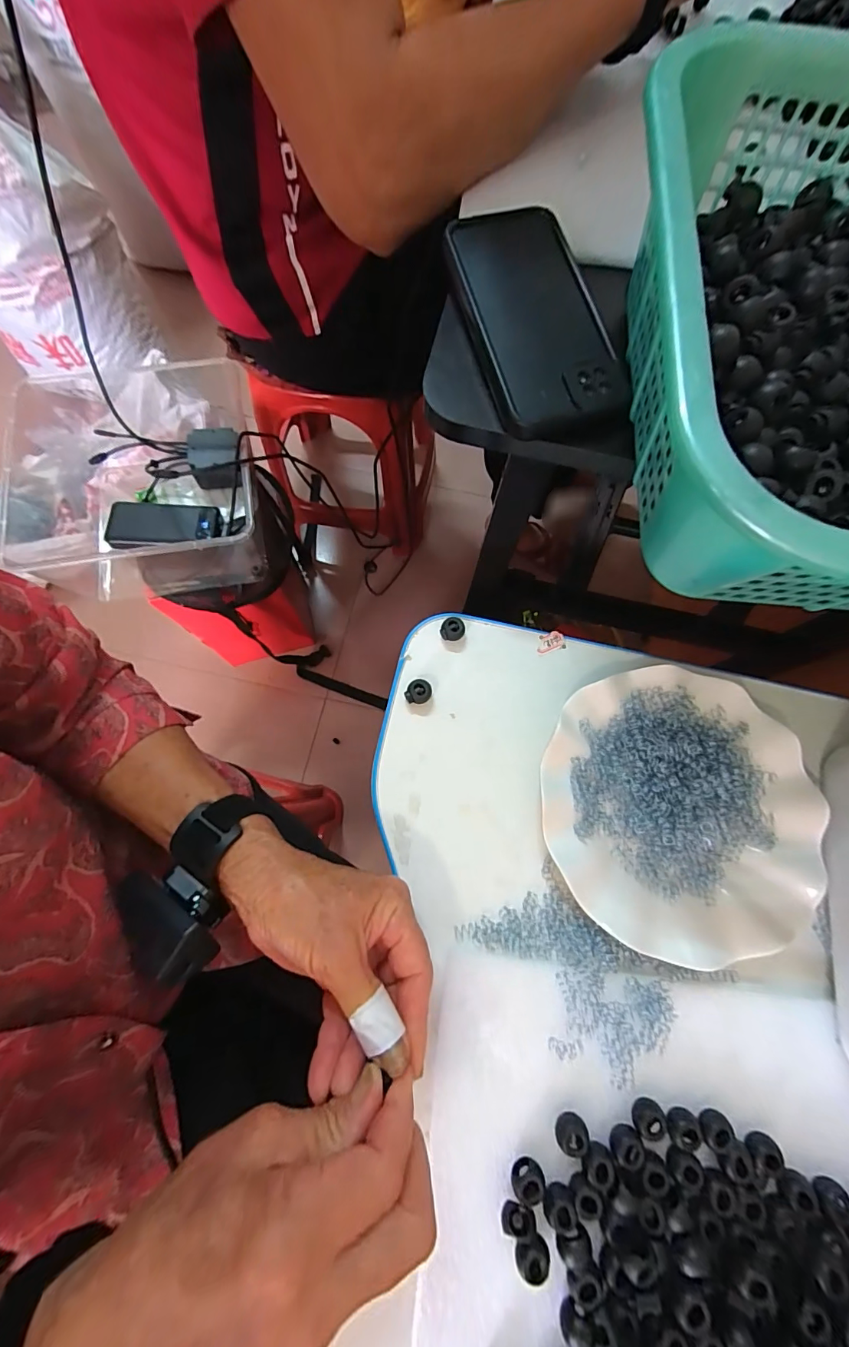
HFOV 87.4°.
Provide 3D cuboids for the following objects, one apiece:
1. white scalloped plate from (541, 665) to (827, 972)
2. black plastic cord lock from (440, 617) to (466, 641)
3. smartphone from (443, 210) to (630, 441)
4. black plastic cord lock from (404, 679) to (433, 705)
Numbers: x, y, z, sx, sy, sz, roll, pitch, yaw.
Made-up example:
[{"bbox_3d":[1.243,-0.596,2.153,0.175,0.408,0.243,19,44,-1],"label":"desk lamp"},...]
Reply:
[{"bbox_3d":[0.169,0.088,0.301,0.176,0.025,0.177,-2,74,-2],"label":"white scalloped plate"},{"bbox_3d":[0.022,-0.033,0.339,0.018,0.015,0.015,12,74,2],"label":"black plastic cord lock"},{"bbox_3d":[0.068,-0.229,0.286,0.083,0.012,0.172,-12,75,-5],"label":"smartphone"},{"bbox_3d":[-0.005,0.014,0.325,0.019,0.011,0.016,-4,74,-3],"label":"black plastic cord lock"}]

